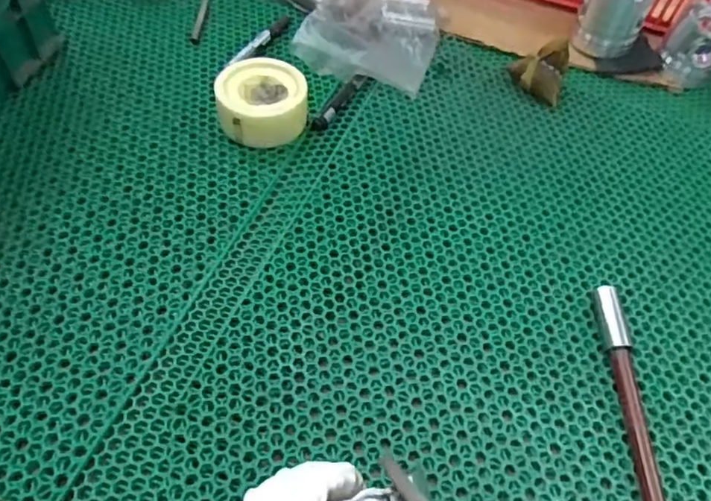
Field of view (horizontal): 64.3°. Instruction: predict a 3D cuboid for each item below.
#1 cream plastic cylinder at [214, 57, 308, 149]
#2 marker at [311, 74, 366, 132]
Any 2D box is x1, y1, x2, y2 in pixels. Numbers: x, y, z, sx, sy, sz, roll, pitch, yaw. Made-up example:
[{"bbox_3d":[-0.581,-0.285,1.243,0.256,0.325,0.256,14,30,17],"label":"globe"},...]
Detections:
[{"bbox_3d":[-0.102,-0.157,0.620,0.094,0.052,0.102,1,55,-5],"label":"cream plastic cylinder"},{"bbox_3d":[-0.018,-0.172,0.651,0.016,0.011,0.099,26,56,13],"label":"marker"}]

